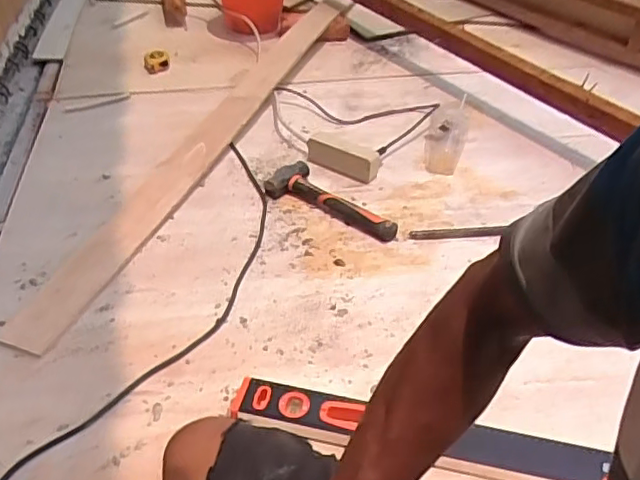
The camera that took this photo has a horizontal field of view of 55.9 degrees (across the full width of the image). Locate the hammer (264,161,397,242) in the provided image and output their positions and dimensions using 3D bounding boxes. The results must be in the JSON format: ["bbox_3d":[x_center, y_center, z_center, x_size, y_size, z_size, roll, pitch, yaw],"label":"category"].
[{"bbox_3d":[0.027,-0.075,1.167,0.275,0.032,0.096,22,45,16],"label":"hammer"}]

